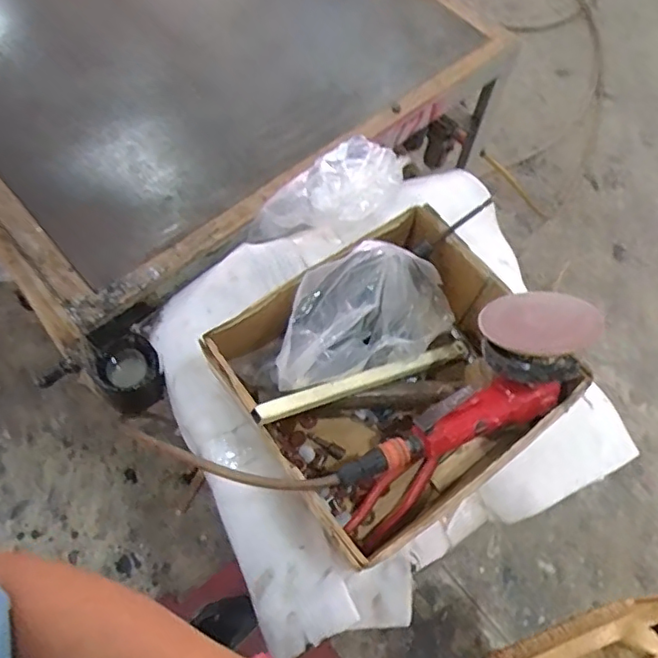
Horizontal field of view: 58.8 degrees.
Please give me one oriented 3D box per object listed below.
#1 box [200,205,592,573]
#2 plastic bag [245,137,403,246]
[{"bbox_3d":[0.072,0.052,0.660,0.320,0.135,0.291,-33,74,-11],"label":"box"},{"bbox_3d":[0.011,-0.198,0.831,0.246,0.074,0.116,-36,71,-18],"label":"plastic bag"}]

